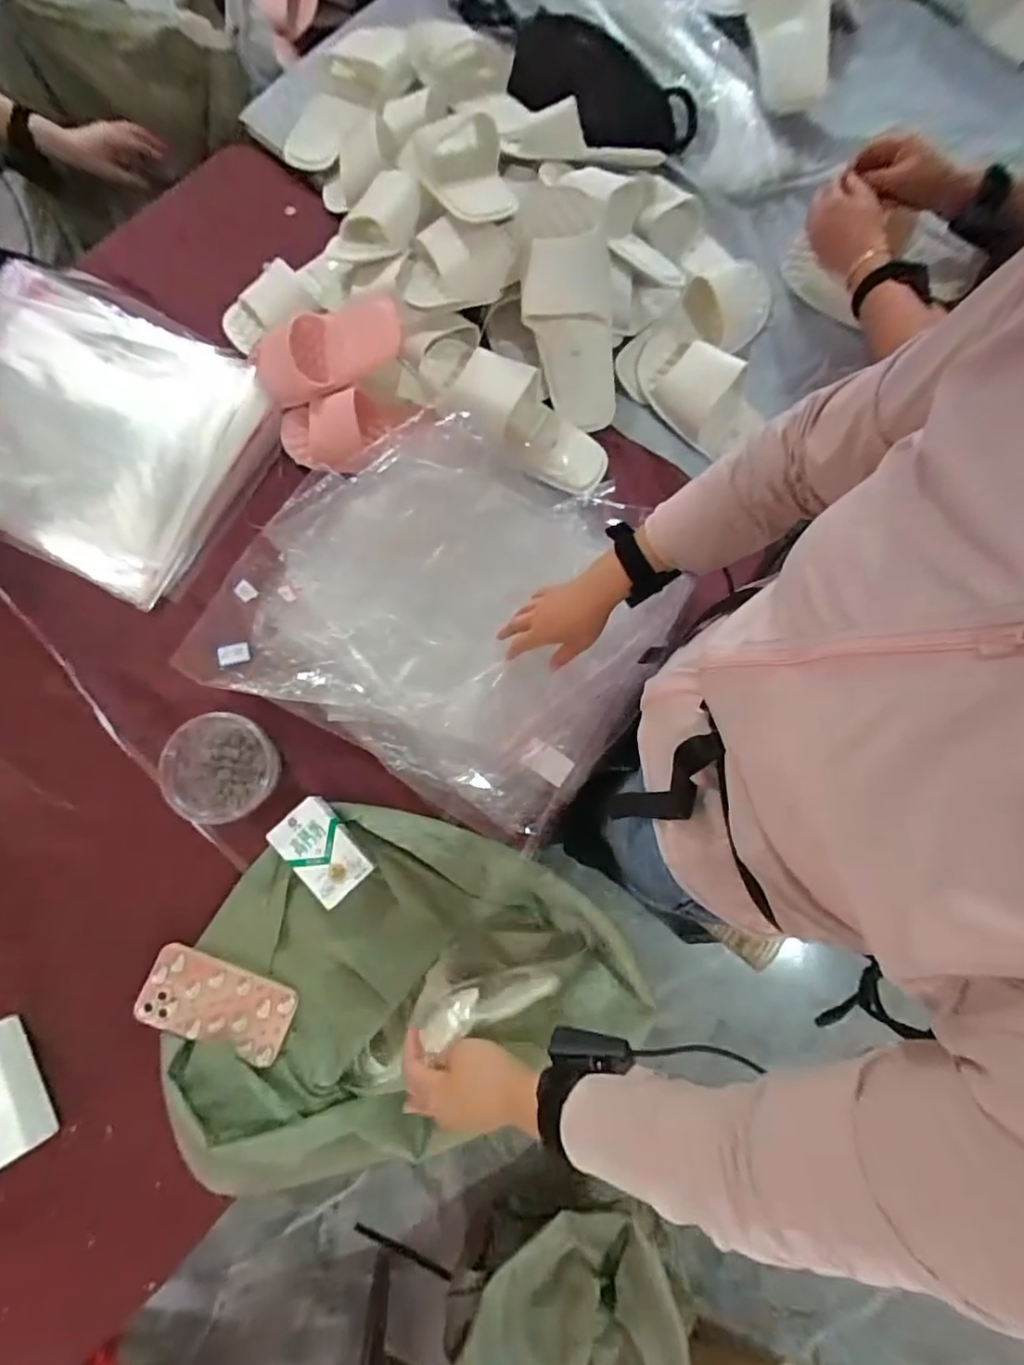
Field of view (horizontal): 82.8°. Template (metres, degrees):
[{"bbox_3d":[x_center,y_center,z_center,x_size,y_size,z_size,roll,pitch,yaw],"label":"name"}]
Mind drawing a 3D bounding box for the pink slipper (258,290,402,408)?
[{"bbox_3d":[-0.235,-0.424,0.744,0.192,0.068,0.099,-10,113,7],"label":"pink slipper"}]

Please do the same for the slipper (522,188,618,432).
[{"bbox_3d":[0.077,-0.468,0.750,0.124,0.256,0.058,-23,40,-6],"label":"slipper"}]

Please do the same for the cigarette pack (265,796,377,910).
[{"bbox_3d":[-0.212,0.189,0.654,0.071,0.031,0.109,-40,82,-8],"label":"cigarette pack"}]

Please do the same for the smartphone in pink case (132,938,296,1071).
[{"bbox_3d":[-0.322,0.350,0.636,0.162,0.016,0.080,19,79,2],"label":"smartphone in pink case"}]

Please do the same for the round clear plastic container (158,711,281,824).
[{"bbox_3d":[-0.322,0.096,0.649,0.106,0.077,0.112,2,79,-1],"label":"round clear plastic container"}]

